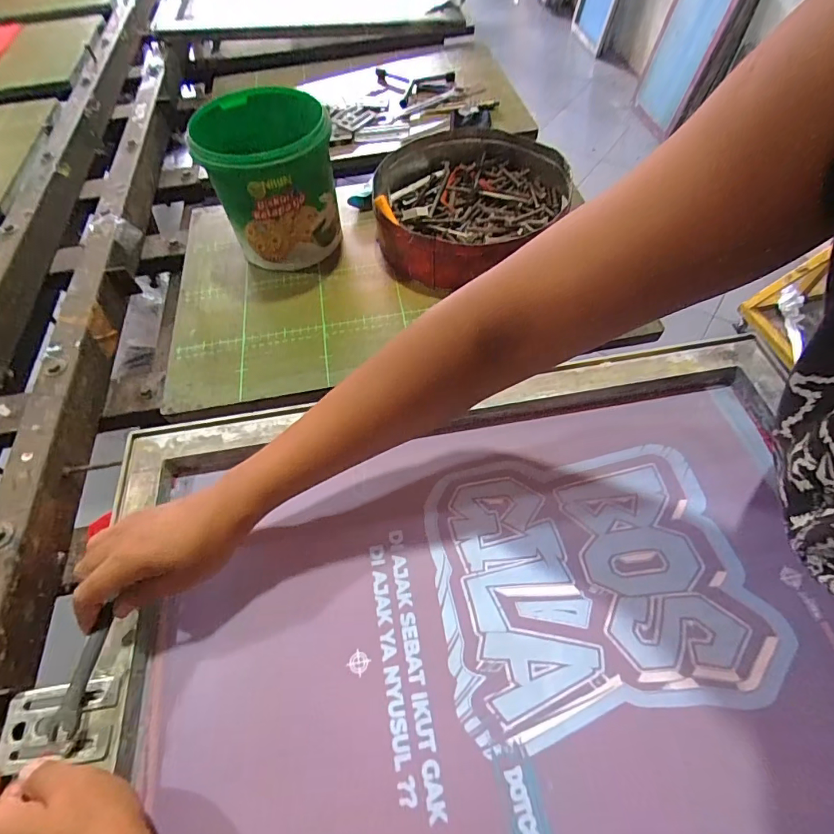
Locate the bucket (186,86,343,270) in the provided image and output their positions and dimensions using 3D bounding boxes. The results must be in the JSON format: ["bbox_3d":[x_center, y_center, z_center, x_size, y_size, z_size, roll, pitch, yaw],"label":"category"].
[{"bbox_3d":[-0.193,-0.307,0.609,0.167,0.168,0.161,-7,58,-1],"label":"bucket"}]

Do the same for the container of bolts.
[{"bbox_3d":[0.075,-0.300,0.644,0.278,0.066,0.280,36,67,23],"label":"container of bolts"}]

